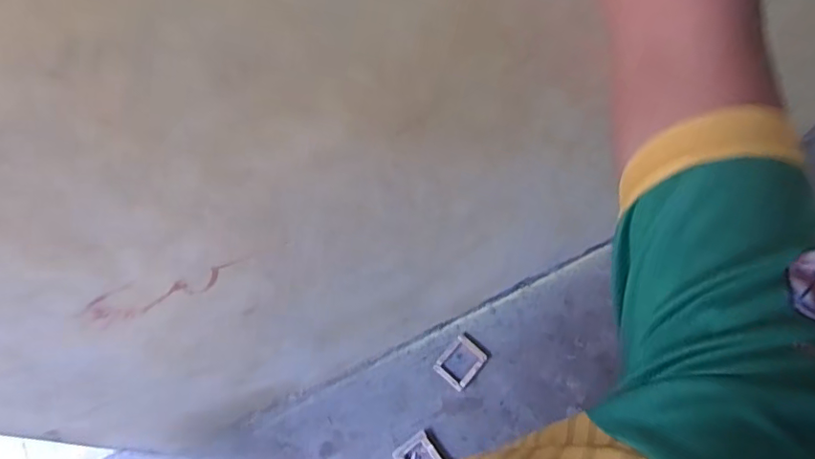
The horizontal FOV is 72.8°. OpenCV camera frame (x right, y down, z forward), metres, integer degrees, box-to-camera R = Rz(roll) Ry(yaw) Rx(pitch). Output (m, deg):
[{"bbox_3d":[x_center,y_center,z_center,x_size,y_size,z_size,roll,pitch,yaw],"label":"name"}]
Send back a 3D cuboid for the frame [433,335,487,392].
[{"bbox_3d":[0.157,0.390,1.619,0.103,0.014,0.139,40,71,16],"label":"frame"}]

